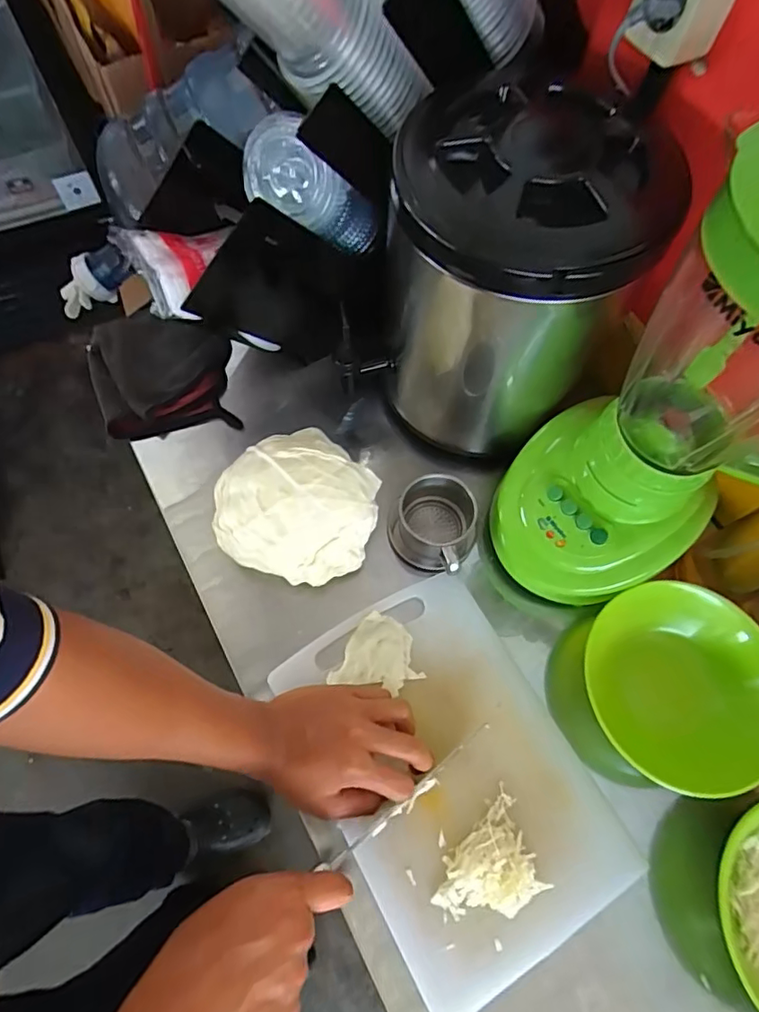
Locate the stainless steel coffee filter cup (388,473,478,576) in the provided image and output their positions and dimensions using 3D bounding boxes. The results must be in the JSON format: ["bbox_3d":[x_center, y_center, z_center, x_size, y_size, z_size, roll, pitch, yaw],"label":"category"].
[{"bbox_3d":[0.057,0.018,0.559,0.083,0.073,0.081,1,67,-2],"label":"stainless steel coffee filter cup"}]

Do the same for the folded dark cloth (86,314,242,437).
[{"bbox_3d":[-0.255,-0.155,0.637,0.159,0.034,0.163,-11,68,-7],"label":"folded dark cloth"}]

